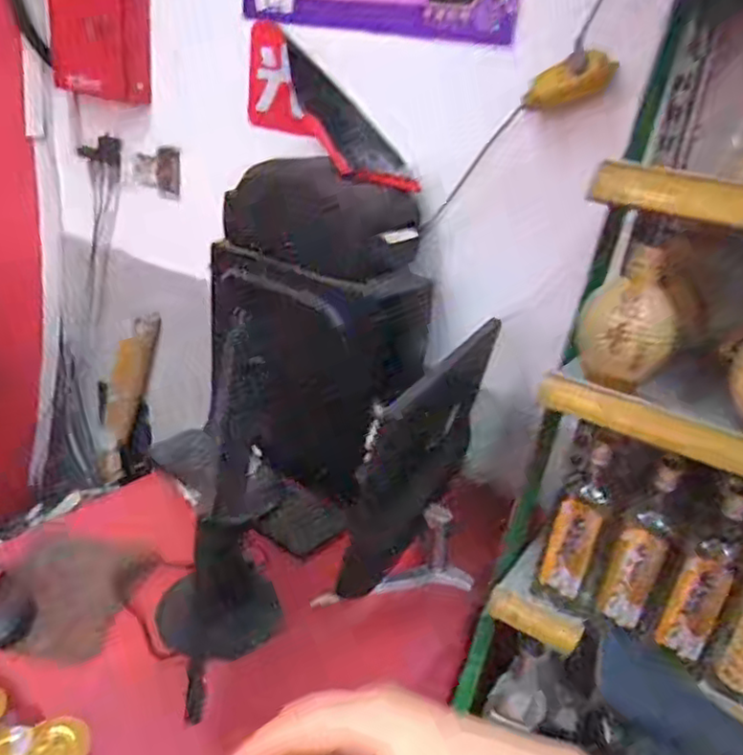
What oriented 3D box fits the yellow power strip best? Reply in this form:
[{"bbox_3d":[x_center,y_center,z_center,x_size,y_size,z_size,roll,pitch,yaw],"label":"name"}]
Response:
[{"bbox_3d":[0.291,-0.435,0.993,0.131,0.058,0.034,-11,15,28],"label":"yellow power strip"}]

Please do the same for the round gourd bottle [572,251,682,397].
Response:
[{"bbox_3d":[0.307,-0.059,0.782,0.109,0.141,0.105,17,26,20],"label":"round gourd bottle"}]

